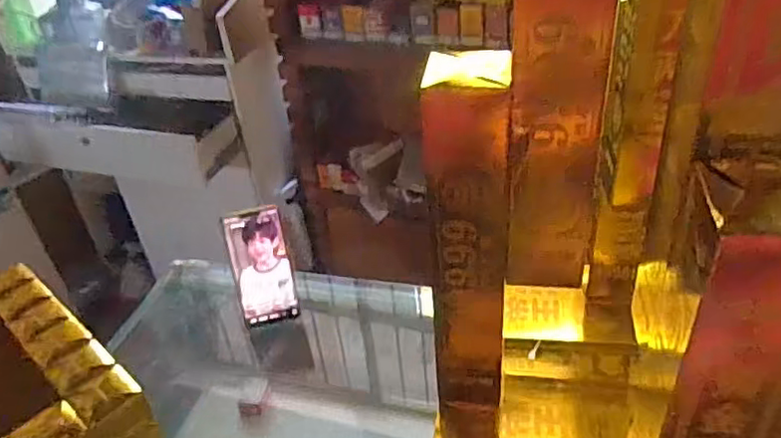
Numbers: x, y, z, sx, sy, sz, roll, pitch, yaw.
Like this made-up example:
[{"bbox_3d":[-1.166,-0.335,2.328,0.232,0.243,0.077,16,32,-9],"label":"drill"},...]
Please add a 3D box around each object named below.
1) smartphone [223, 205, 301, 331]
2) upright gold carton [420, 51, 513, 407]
[{"bbox_3d":[-0.163,0.063,0.795,0.070,0.151,0.007,-13,11,-15],"label":"smartphone"},{"bbox_3d":[0.044,0.023,0.352,0.041,0.231,0.036,1,36,10],"label":"upright gold carton"}]

